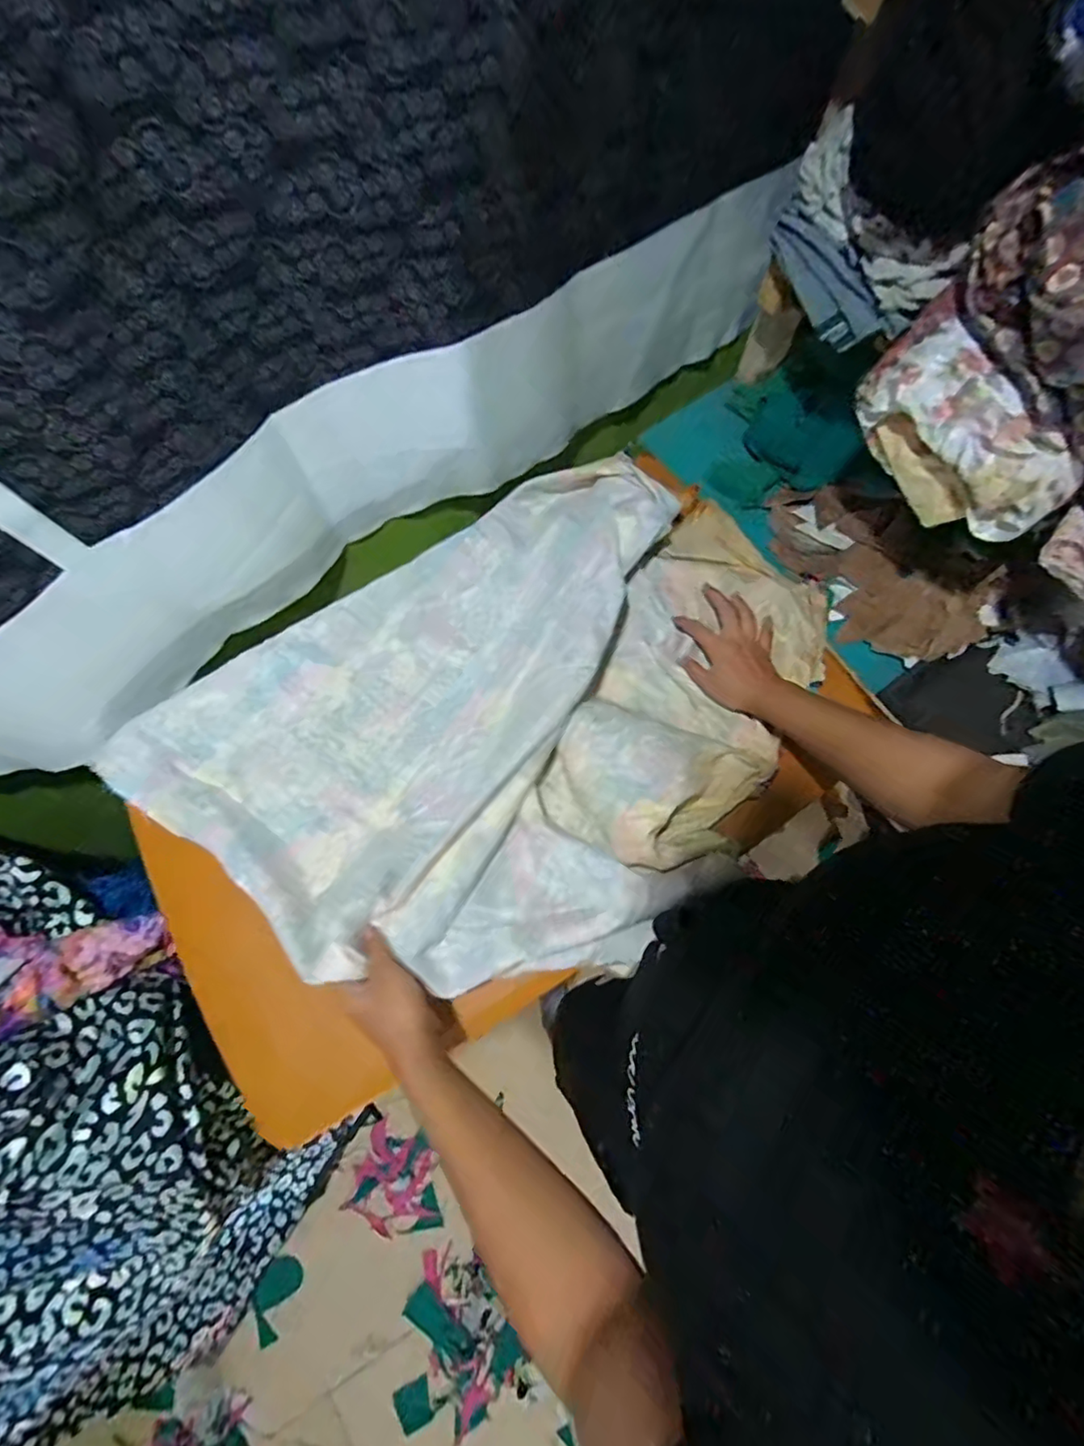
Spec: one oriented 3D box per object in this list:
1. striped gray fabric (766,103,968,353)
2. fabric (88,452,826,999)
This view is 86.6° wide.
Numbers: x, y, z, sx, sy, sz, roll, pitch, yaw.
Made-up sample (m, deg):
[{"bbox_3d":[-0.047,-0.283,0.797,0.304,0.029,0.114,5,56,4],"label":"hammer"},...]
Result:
[{"bbox_3d":[0.311,-0.479,0.590,0.056,0.109,0.203,-24,75,-7],"label":"striped gray fabric"},{"bbox_3d":[-0.050,-0.050,0.607,0.551,0.104,0.612,34,77,9],"label":"fabric"}]

